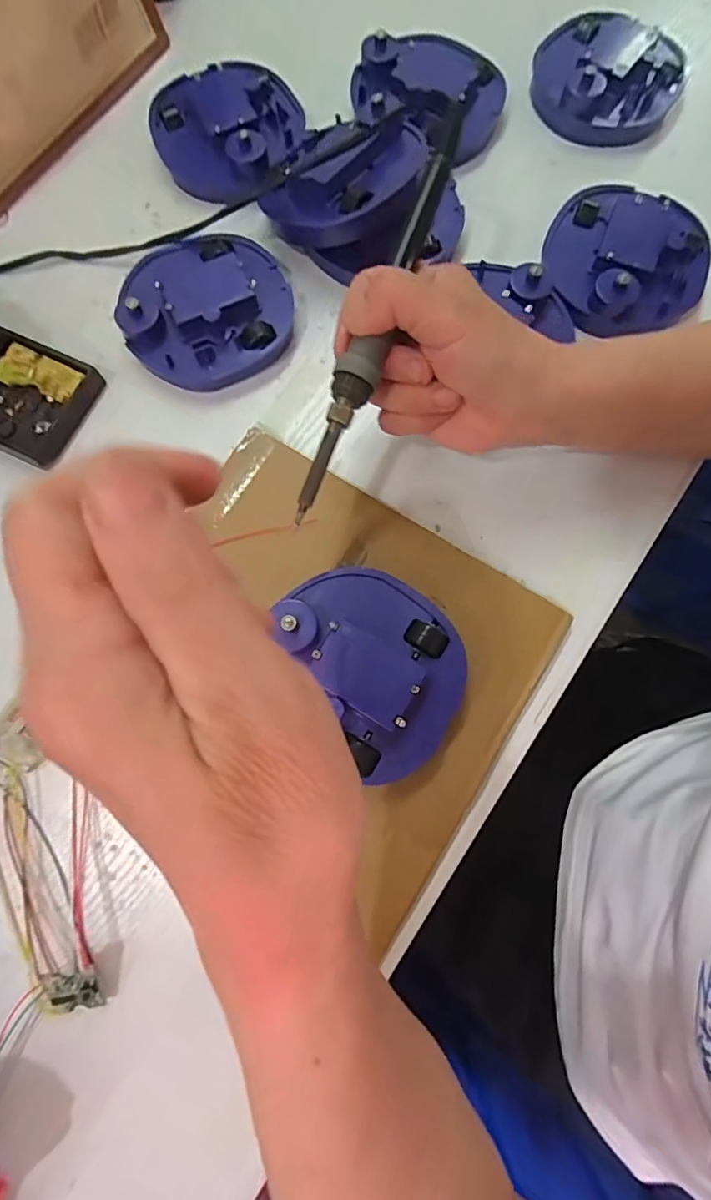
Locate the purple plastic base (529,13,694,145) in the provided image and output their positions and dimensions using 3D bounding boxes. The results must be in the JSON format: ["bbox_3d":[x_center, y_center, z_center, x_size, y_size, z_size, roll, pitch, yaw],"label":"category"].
[{"bbox_3d":[0.187,-0.388,0.367,0.099,0.029,0.099,34,80,7],"label":"purple plastic base"}]

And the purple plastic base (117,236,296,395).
[{"bbox_3d":[-0.090,-0.189,0.321,0.094,0.032,0.103,21,78,5],"label":"purple plastic base"}]

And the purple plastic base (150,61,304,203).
[{"bbox_3d":[-0.090,-0.335,0.357,0.104,0.030,0.101,0,77,0],"label":"purple plastic base"}]

